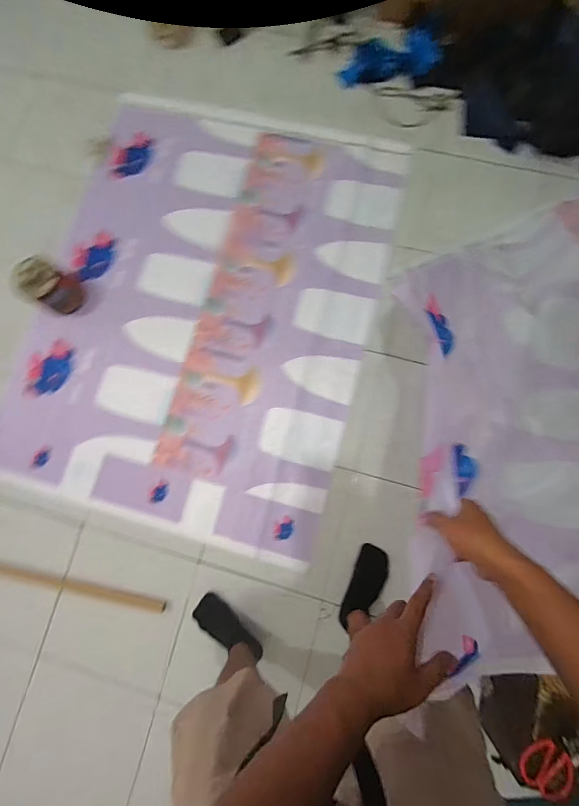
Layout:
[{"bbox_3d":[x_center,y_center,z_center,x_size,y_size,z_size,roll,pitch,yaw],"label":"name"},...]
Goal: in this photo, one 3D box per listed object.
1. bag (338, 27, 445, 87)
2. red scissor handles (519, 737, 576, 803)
[{"bbox_3d":[0.366,-1.261,1.367,0.366,0.095,0.105,-1,82,15],"label":"bag"},{"bbox_3d":[0.584,0.825,0.842,0.093,0.022,0.111,22,90,42],"label":"red scissor handles"}]

